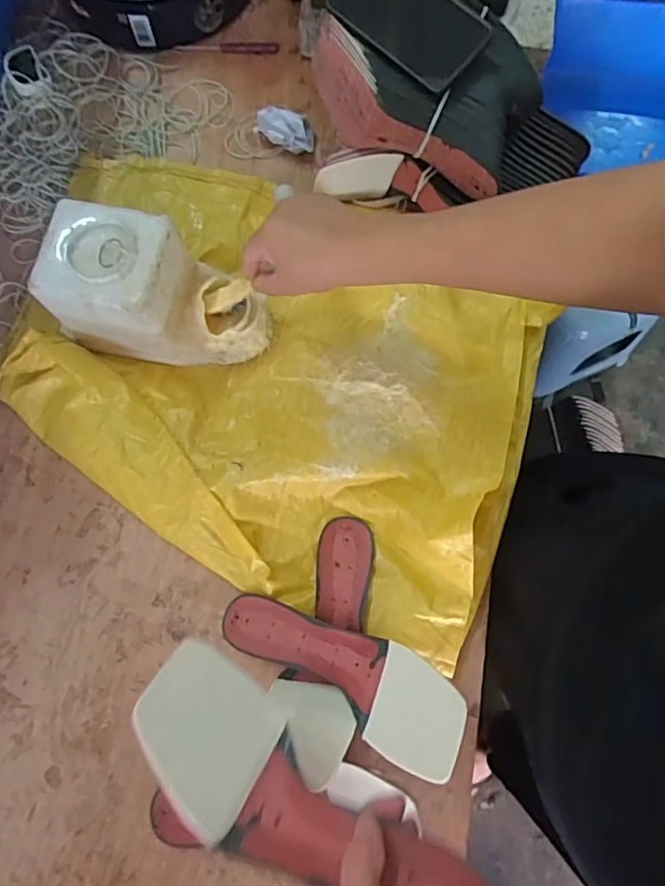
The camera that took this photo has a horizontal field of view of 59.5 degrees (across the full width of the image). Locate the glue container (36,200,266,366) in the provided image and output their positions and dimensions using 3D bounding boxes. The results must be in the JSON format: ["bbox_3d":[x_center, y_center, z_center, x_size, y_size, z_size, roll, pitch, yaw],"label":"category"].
[{"bbox_3d":[-0.168,-0.148,0.589,0.203,0.123,0.109,10,76,2],"label":"glue container"}]

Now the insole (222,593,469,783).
[{"bbox_3d":[0.005,0.204,0.528,0.241,0.049,0.084,21,76,24],"label":"insole"}]

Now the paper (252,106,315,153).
[{"bbox_3d":[-0.057,-0.371,0.690,0.073,0.035,0.034,31,78,7],"label":"paper"}]

